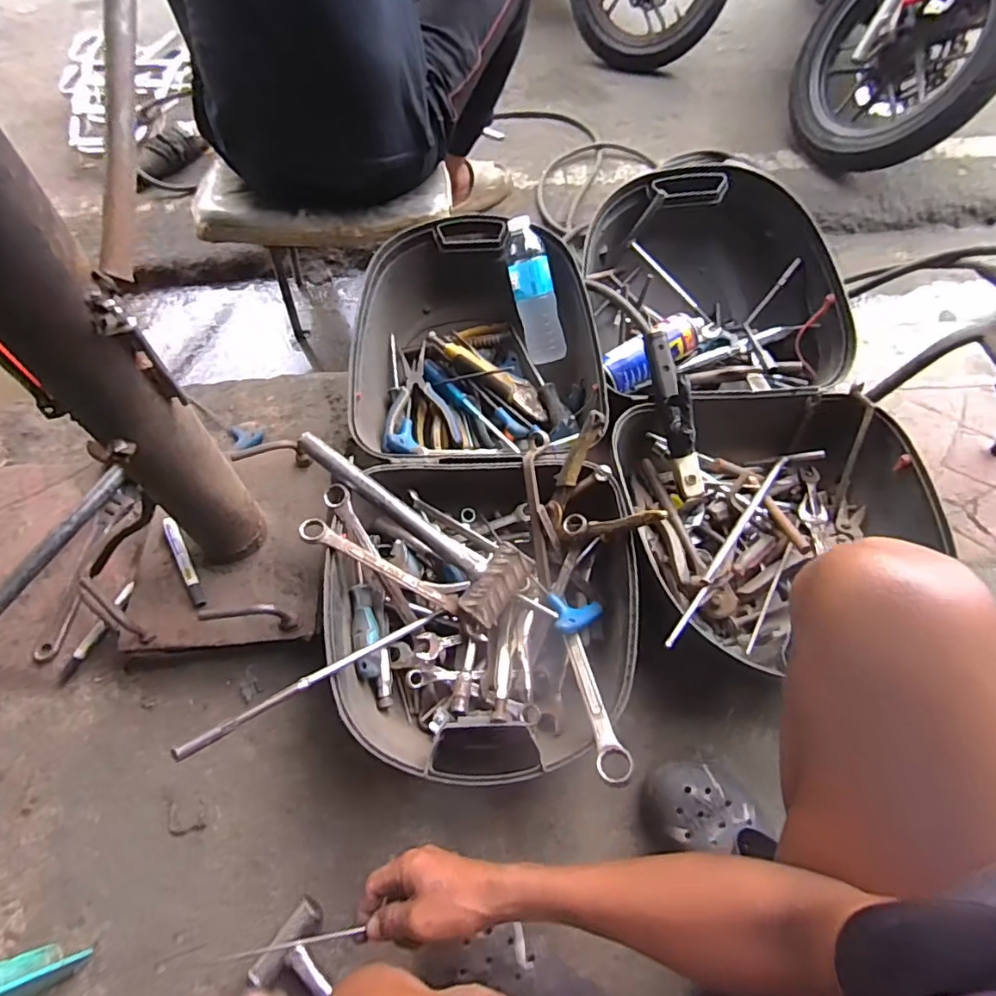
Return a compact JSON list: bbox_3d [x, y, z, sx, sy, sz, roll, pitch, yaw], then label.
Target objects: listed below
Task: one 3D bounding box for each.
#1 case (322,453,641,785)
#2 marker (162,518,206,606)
[{"bbox_3d":[-0.016,0.126,0.667,0.348,0.135,0.375,-3,59,-1],"label":"case"},{"bbox_3d":[-0.413,0.084,0.710,0.017,0.018,0.136,-28,63,-15],"label":"marker"}]

